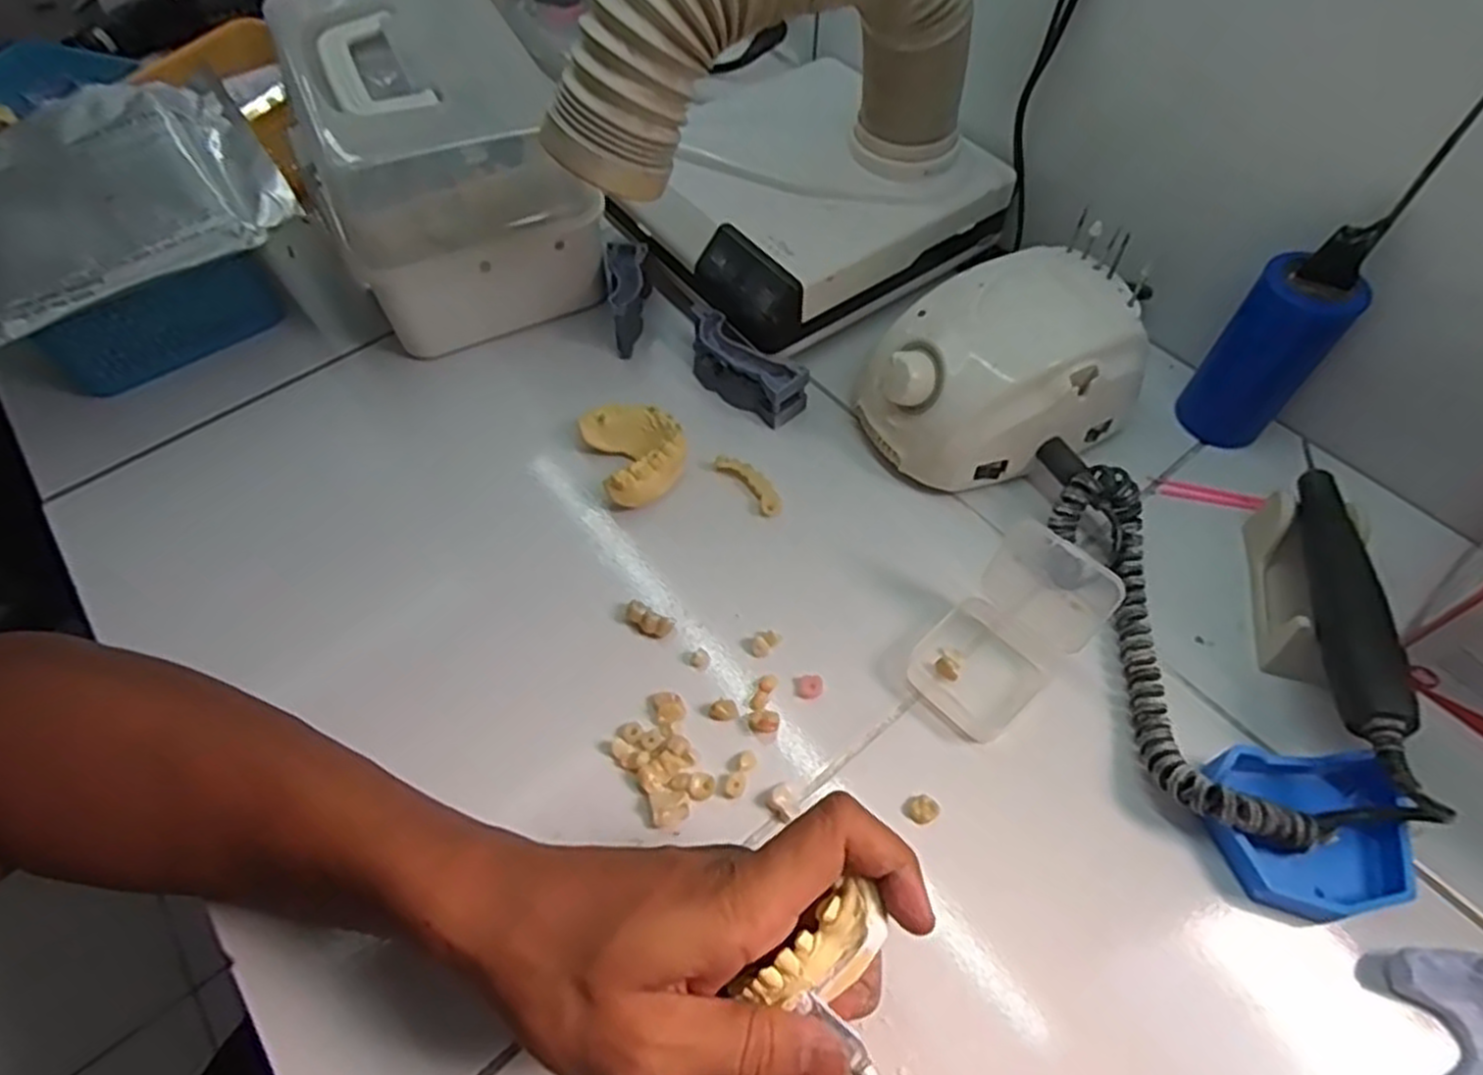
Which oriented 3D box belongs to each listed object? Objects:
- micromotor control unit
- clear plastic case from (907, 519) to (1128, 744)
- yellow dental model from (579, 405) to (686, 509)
[{"bbox_3d":[0.145,-0.091,0.442,0.138,0.083,0.095,-23,59,-15],"label":"micromotor control unit"},{"bbox_3d":[0.139,0.045,0.390,0.061,0.019,0.117,38,63,22],"label":"clear plastic case"},{"bbox_3d":[-0.060,-0.050,0.449,0.051,0.030,0.065,-19,58,-13],"label":"yellow dental model"}]

